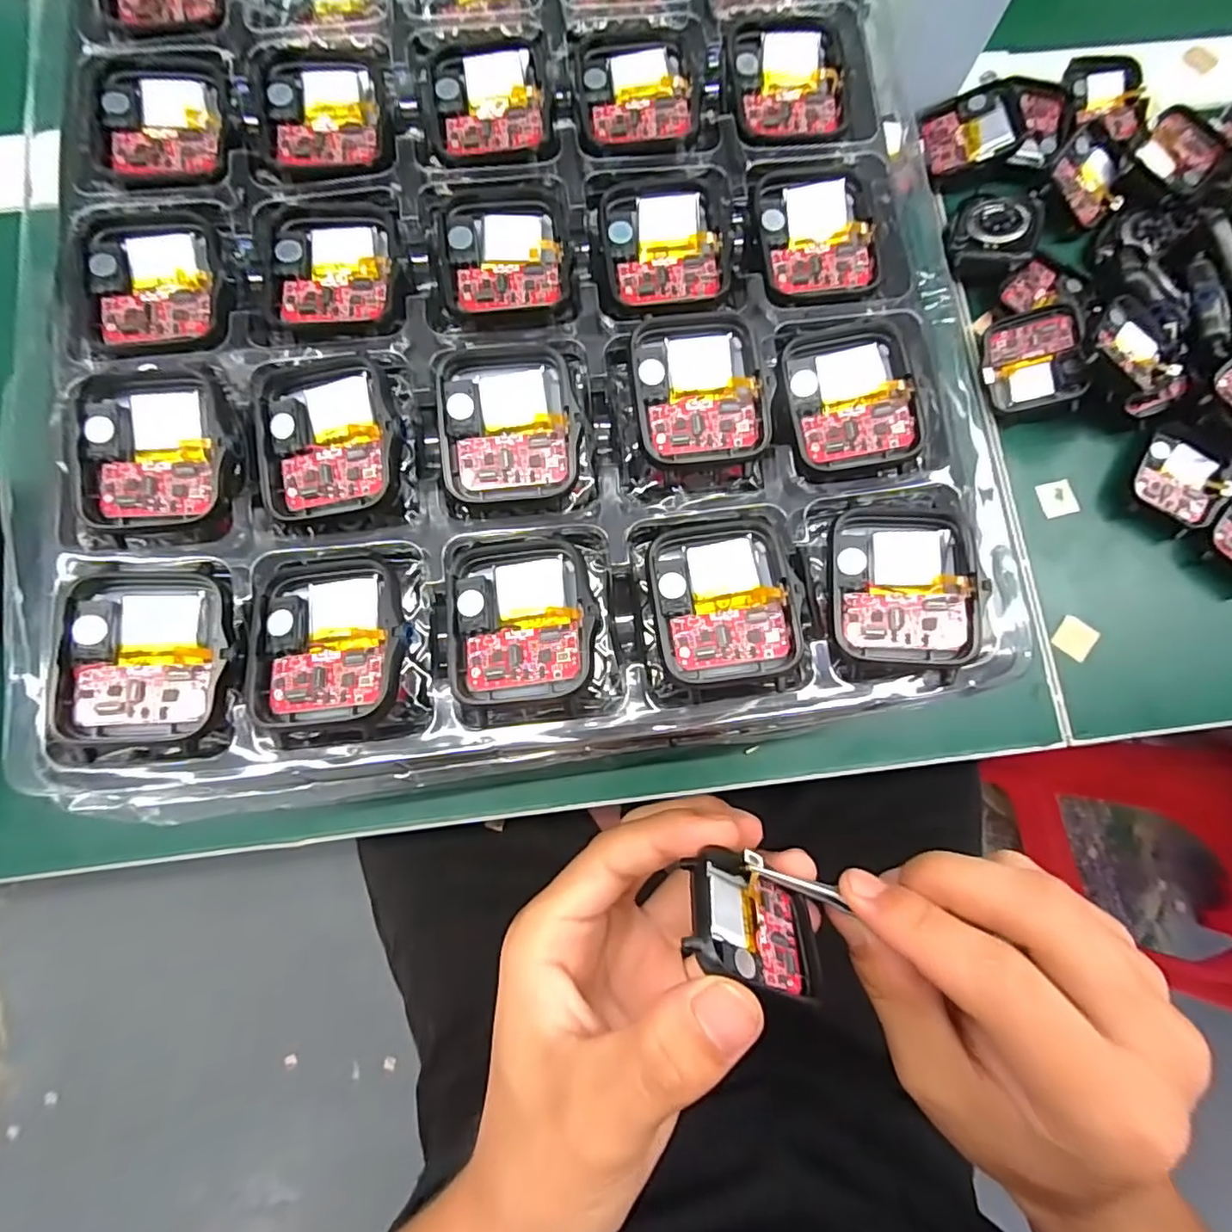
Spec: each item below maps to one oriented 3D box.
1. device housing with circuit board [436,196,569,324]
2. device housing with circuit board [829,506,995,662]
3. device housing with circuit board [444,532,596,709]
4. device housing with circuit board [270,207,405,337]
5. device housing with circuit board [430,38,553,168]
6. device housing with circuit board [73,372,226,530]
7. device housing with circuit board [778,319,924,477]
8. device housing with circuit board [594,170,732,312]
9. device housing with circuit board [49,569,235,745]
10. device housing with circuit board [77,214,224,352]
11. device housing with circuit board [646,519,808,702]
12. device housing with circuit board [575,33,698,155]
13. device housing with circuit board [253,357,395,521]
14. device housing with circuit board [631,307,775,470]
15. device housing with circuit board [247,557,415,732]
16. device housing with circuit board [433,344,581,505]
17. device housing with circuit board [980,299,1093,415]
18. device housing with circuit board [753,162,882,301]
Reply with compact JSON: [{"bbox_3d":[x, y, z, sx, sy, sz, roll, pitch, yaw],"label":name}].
[{"bbox_3d":[-0.034,-0.107,0.178,0.036,0.006,0.041,-6,80,-2],"label":"device housing with circuit board"},{"bbox_3d":[0.076,-0.009,0.157,0.037,0.011,0.042,5,80,0],"label":"device housing with circuit board"},{"bbox_3d":[-0.025,0.000,0.156,0.038,0.012,0.043,-4,80,-2],"label":"device housing with circuit board"},{"bbox_3d":[-0.083,-0.104,0.175,0.037,0.008,0.043,-7,80,-2],"label":"device housing with circuit board"},{"bbox_3d":[-0.040,-0.163,0.187,0.036,0.004,0.045,-8,80,-2],"label":"device housing with circuit board"},{"bbox_3d":[-0.124,-0.046,0.161,0.036,0.012,0.043,-3,80,-2],"label":"device housing with circuit board"},{"bbox_3d":[0.069,-0.065,0.174,0.035,0.008,0.042,-9,80,-2],"label":"device housing with circuit board"},{"bbox_3d":[0.015,-0.113,0.180,0.038,0.005,0.045,-1,80,-1],"label":"device housing with circuit board"},{"bbox_3d":[-0.119,0.010,0.150,0.037,0.010,0.043,-1,80,-1],"label":"device housing with circuit board"},{"bbox_3d":[-0.135,-0.098,0.173,0.039,0.006,0.045,-6,80,-2],"label":"device housing with circuit board"},{"bbox_3d":[0.029,-0.003,0.159,0.037,0.009,0.045,-7,80,-2],"label":"device housing with circuit board"},{"bbox_3d":[0.007,-0.168,0.189,0.035,0.006,0.044,-7,80,-2],"label":"device housing with circuit board"},{"bbox_3d":[-0.079,-0.050,0.162,0.037,0.010,0.043,-7,80,-2],"label":"device housing with circuit board"},{"bbox_3d":[0.023,-0.064,0.168,0.035,0.009,0.042,-9,80,-3],"label":"device housing with circuit board"},{"bbox_3d":[-0.074,0.006,0.155,0.040,0.013,0.045,-7,80,-2],"label":"device housing with circuit board"},{"bbox_3d":[-0.030,-0.054,0.165,0.037,0.010,0.042,-6,80,-2],"label":"device housing with circuit board"},{"bbox_3d":[0.182,-0.113,0.258,0.036,0.007,0.042,-8,90,30],"label":"device housing with circuit board"},{"bbox_3d":[0.062,-0.118,0.183,0.036,0.004,0.042,-6,80,-2],"label":"device housing with circuit board"}]

